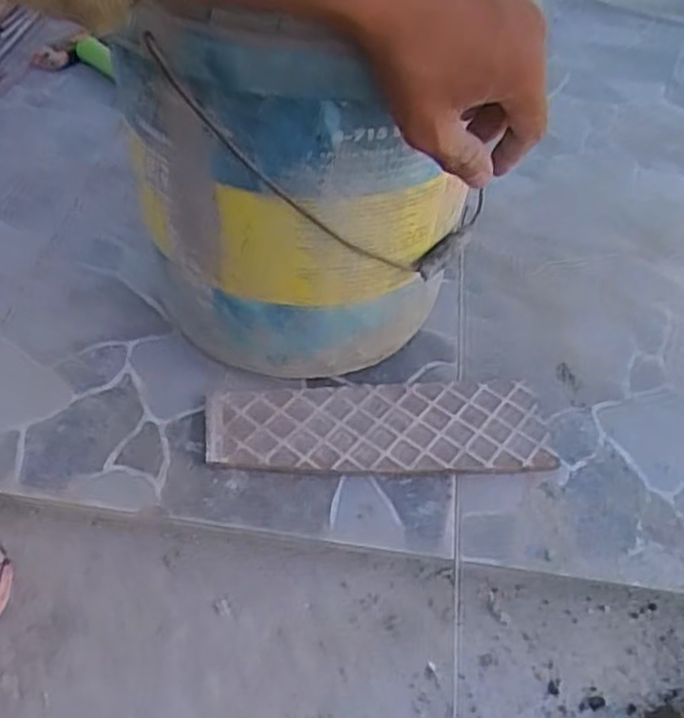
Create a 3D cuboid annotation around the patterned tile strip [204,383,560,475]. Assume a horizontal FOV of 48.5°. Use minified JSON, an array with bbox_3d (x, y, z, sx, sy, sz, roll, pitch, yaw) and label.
[{"bbox_3d":[0.031,0.054,0.619,0.273,0.012,0.090,-2,48,-5],"label":"patterned tile strip"}]

